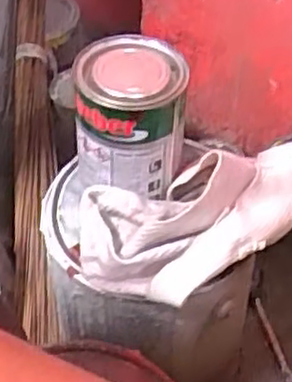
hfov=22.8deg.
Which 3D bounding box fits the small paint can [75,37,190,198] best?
[{"bbox_3d":[-0.012,-0.048,0.477,0.073,0.087,0.068,1,46,1],"label":"small paint can"}]

